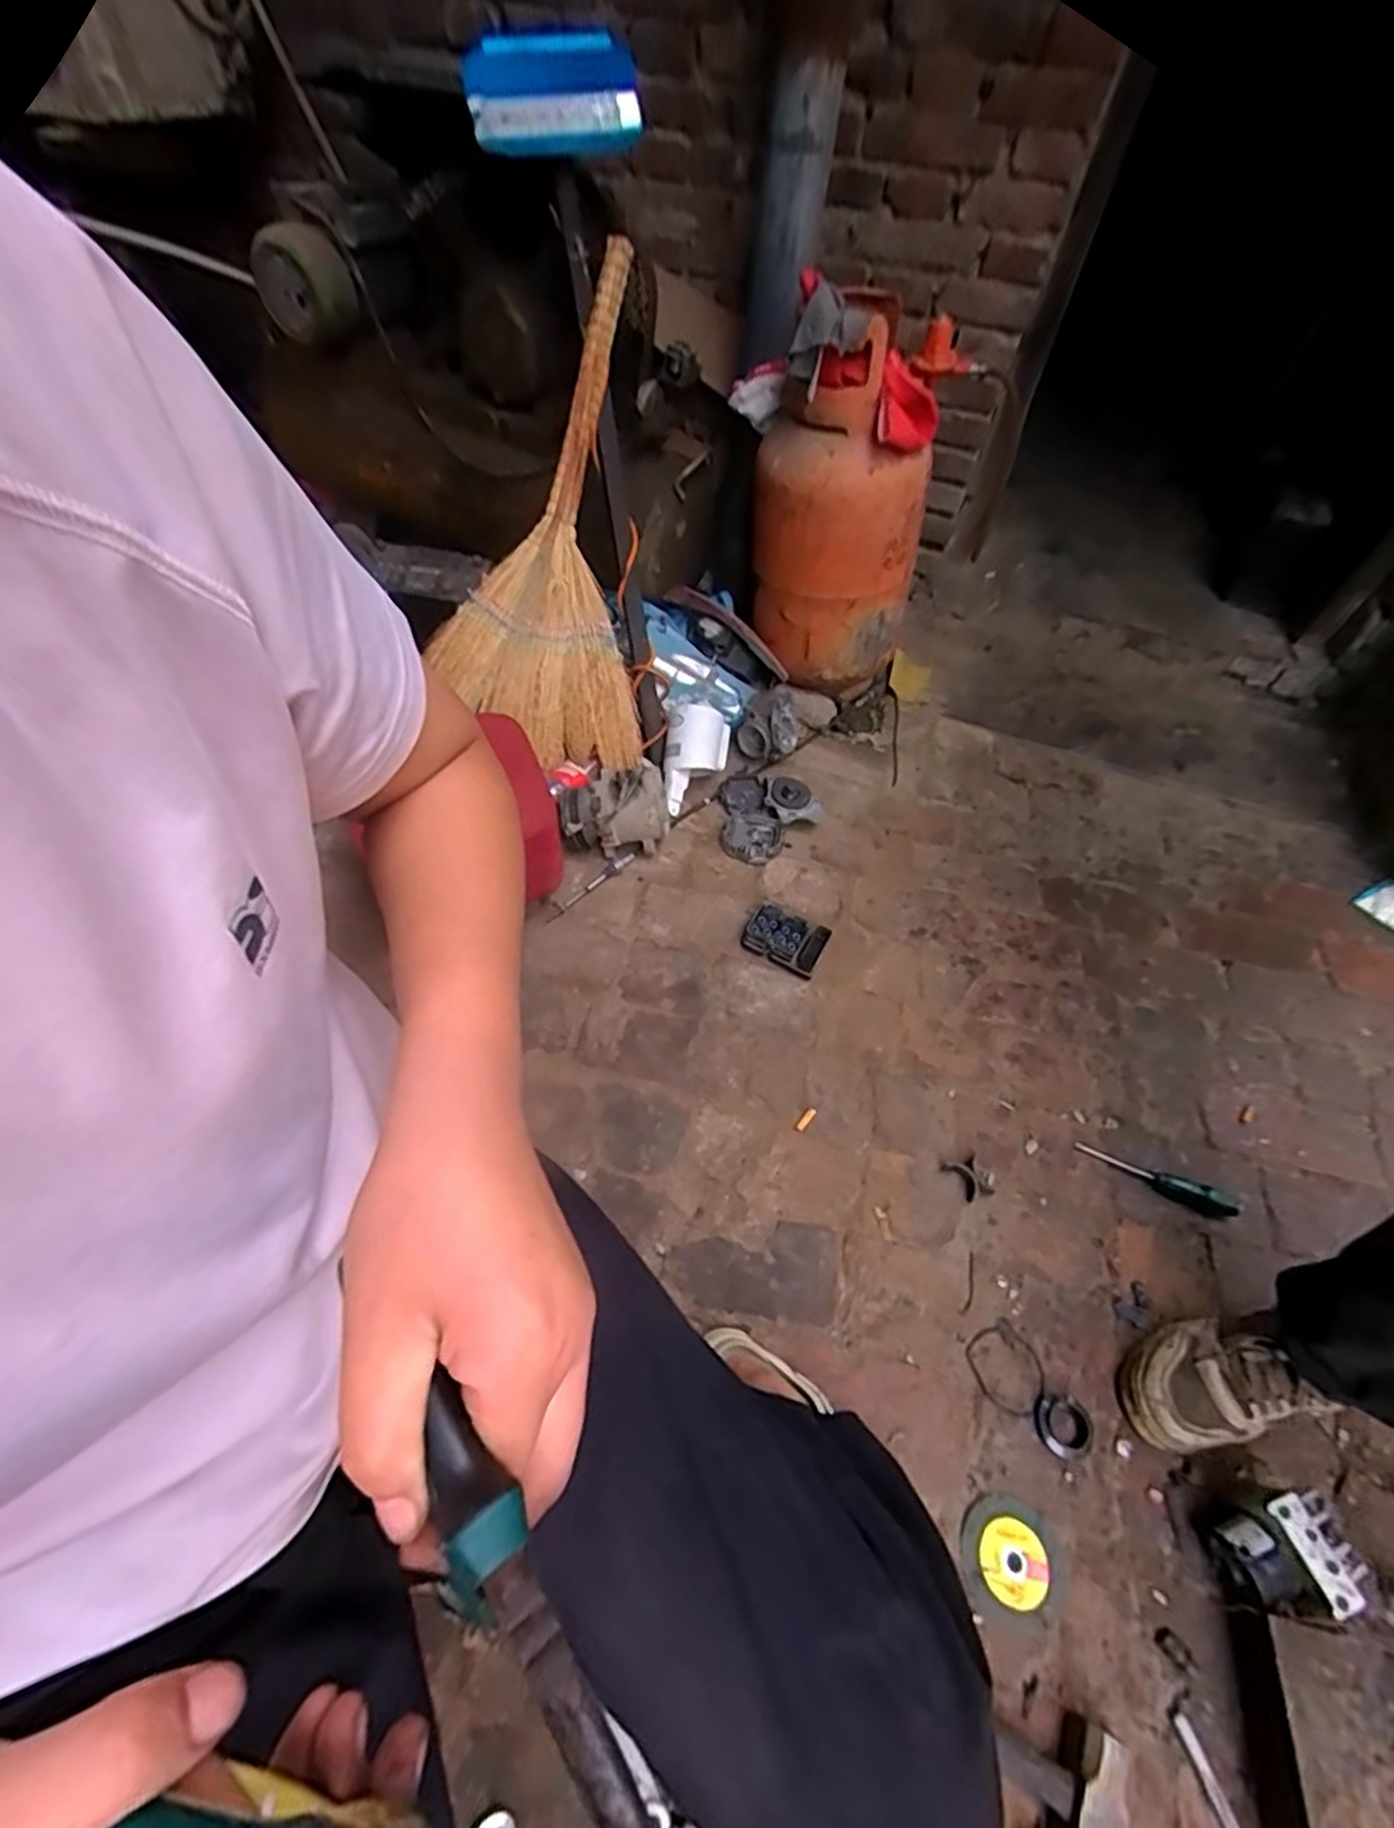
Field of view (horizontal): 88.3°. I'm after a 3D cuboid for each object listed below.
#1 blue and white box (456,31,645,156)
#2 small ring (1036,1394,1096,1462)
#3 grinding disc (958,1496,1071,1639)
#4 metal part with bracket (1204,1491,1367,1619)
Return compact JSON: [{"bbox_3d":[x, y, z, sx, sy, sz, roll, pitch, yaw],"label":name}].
[{"bbox_3d":[-0.205,-1.185,1.044,0.255,0.112,0.091,-1,52,-7],"label":"blue and white box"},{"bbox_3d":[0.383,0.534,0.748,0.056,0.012,0.058,-6,44,5],"label":"small ring"},{"bbox_3d":[0.306,0.627,0.692,0.097,0.004,0.097,2,48,-2],"label":"grinding disc"},{"bbox_3d":[0.549,0.597,0.674,0.102,0.095,0.089,-4,53,-9],"label":"metal part with bracket"}]

